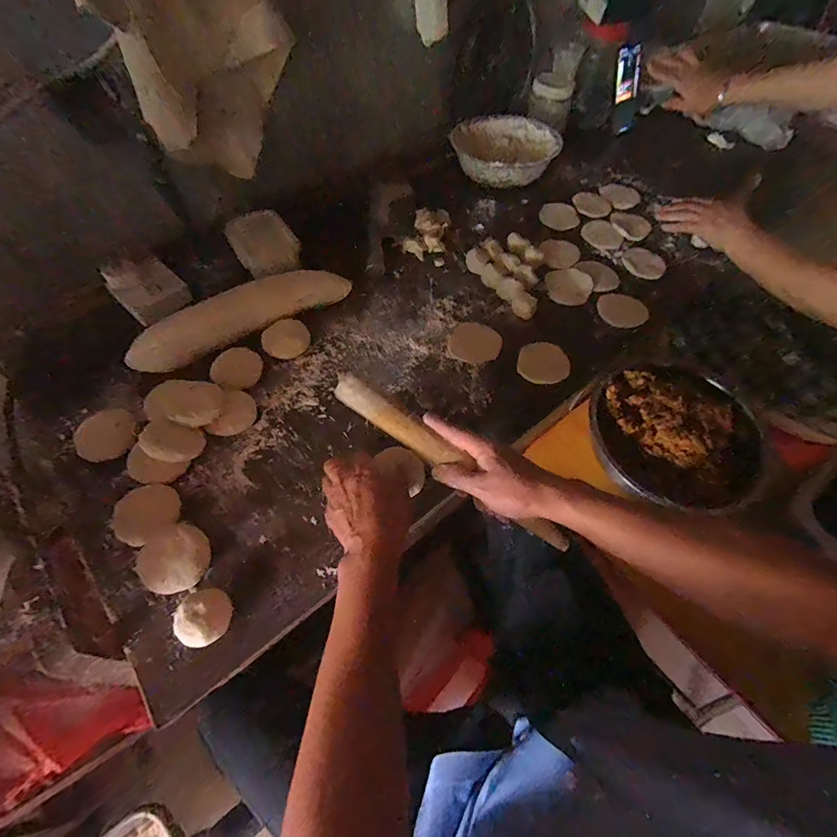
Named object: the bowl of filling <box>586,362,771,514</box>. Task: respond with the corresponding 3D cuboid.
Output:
[{"bbox_3d":[0.415,0.032,0.680,0.264,0.063,0.249,1,59,-2],"label":"bowl of filling"}]

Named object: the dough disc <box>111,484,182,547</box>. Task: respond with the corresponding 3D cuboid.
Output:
[{"bbox_3d":[-0.302,0.104,0.462,0.059,0.013,0.064,1,59,-2],"label":"dough disc"}]

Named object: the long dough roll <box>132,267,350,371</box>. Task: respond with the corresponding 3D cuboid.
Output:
[{"bbox_3d":[-0.252,-0.153,0.607,0.316,0.051,0.056,-28,65,-19],"label":"long dough roll"}]

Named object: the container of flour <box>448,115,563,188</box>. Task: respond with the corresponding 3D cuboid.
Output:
[{"bbox_3d":[0.186,-0.563,0.880,0.194,0.067,0.203,26,61,12],"label":"container of flour"}]

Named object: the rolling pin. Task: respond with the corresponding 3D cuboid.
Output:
[{"bbox_3d":[0.028,0.041,0.454,0.307,0.035,0.029,35,63,13],"label":"rolling pin"}]

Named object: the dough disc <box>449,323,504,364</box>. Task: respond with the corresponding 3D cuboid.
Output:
[{"bbox_3d":[0.087,-0.116,0.635,0.076,0.004,0.076,1,59,-2],"label":"dough disc"}]

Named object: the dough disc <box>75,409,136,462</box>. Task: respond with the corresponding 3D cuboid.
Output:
[{"bbox_3d":[-0.383,0.020,0.510,0.076,0.004,0.066,28,62,18],"label":"dough disc"}]

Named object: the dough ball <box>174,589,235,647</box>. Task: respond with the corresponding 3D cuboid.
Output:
[{"bbox_3d":[-0.212,0.196,0.410,0.048,0.036,0.050,10,59,2],"label":"dough ball"}]

